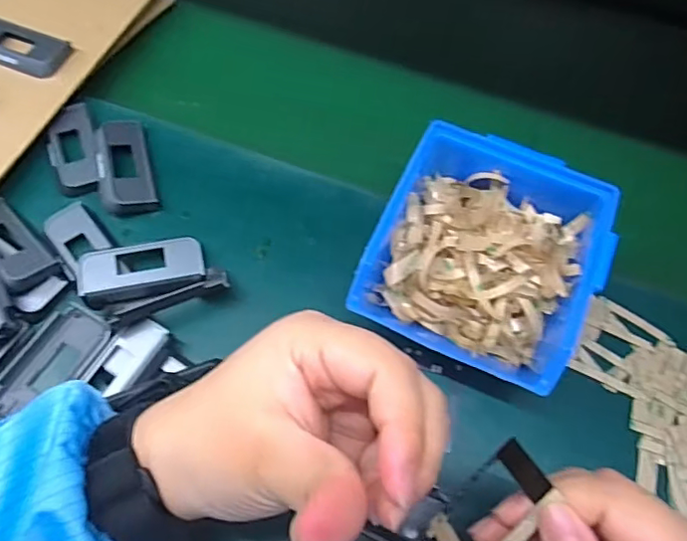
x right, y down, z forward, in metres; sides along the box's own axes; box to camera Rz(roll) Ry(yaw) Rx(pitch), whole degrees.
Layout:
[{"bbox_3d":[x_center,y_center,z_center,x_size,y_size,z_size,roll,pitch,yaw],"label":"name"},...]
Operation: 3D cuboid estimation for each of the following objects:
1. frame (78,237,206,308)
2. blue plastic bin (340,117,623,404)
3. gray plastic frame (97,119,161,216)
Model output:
[{"bbox_3d":[-0.127,-0.002,0.356,0.074,0.011,0.034,-15,64,-11],"label":"frame"},{"bbox_3d":[0.086,-0.009,0.345,0.125,0.058,0.142,24,66,10],"label":"blue plastic bin"},{"bbox_3d":[-0.154,-0.074,0.391,0.037,0.010,0.073,-15,68,-9],"label":"gray plastic frame"}]

